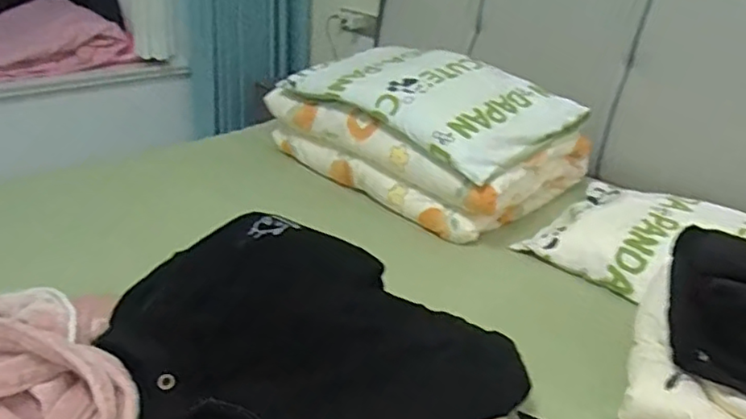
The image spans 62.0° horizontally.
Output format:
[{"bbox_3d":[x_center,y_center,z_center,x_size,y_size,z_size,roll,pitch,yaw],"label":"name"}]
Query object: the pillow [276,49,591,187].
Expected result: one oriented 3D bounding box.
[{"bbox_3d":[0.138,-0.288,1.528,0.386,0.132,0.631,-20,36,-39],"label":"pillow"}]

